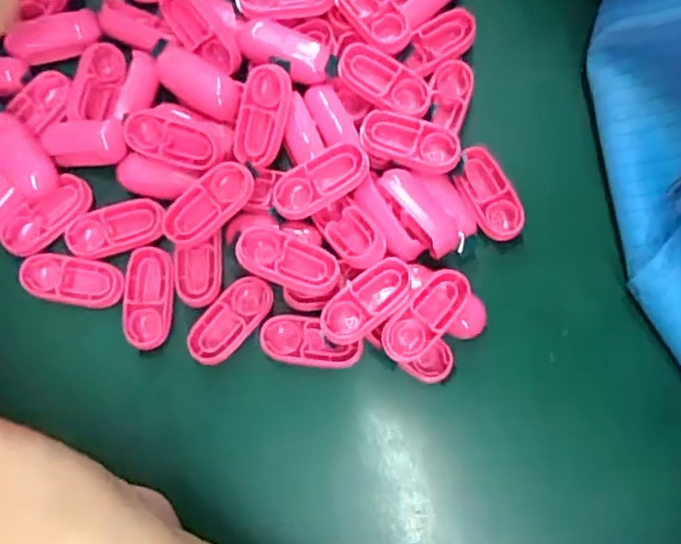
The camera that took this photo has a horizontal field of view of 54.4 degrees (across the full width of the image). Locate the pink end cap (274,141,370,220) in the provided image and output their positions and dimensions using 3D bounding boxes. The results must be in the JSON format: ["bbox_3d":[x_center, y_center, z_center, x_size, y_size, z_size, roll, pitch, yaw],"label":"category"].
[{"bbox_3d":[-0.006,-0.030,0.223,0.034,0.008,0.015,-31,81,-4],"label":"pink end cap"}]

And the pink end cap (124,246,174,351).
[{"bbox_3d":[-0.065,0.008,0.224,0.016,0.004,0.033,4,80,2],"label":"pink end cap"}]

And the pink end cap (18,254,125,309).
[{"bbox_3d":[-0.091,0.003,0.225,0.035,0.004,0.016,8,80,3],"label":"pink end cap"}]

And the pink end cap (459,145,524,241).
[{"bbox_3d":[0.052,-0.027,0.233,0.016,0.006,0.033,-23,80,-3],"label":"pink end cap"}]

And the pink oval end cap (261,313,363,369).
[{"bbox_3d":[-0.010,0.023,0.222,0.034,0.004,0.016,6,80,2],"label":"pink oval end cap"}]

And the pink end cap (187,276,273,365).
[{"bbox_3d":[-0.037,0.016,0.222,0.015,0.004,0.034,42,83,7],"label":"pink end cap"}]

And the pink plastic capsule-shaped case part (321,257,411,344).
[{"bbox_3d":[0.008,0.009,0.216,0.034,0.008,0.015,-41,82,-6],"label":"pink plastic capsule-shaped case part"}]

